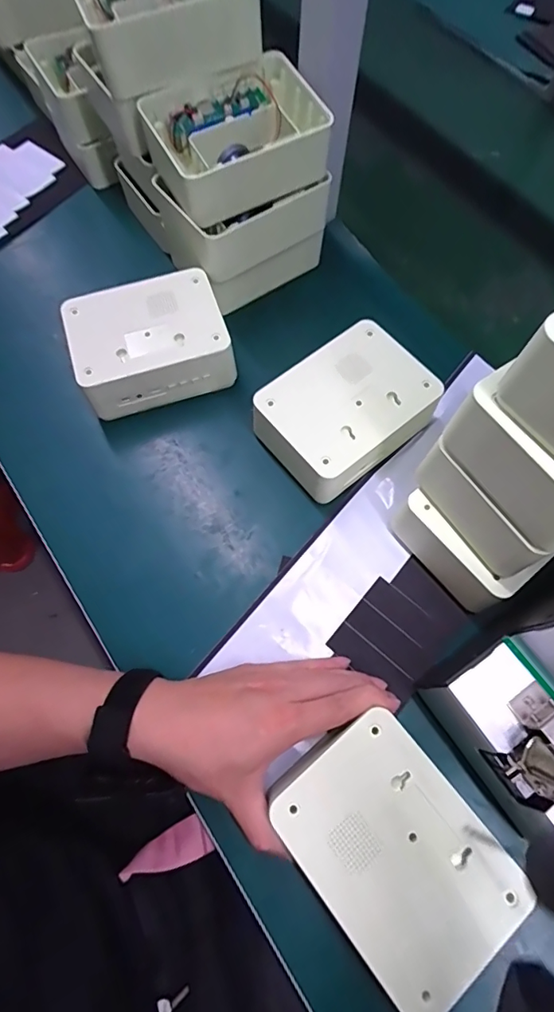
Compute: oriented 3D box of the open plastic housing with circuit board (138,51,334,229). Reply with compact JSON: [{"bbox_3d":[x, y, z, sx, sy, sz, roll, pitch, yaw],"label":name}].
[{"bbox_3d":[-0.037,-0.329,0.431,0.143,0.055,0.109,-22,72,-8],"label":"open plastic housing with circuit board"}]

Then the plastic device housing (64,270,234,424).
[{"bbox_3d":[-0.121,-0.156,0.460,0.137,0.066,0.104,-17,71,-6],"label":"plastic device housing"}]

